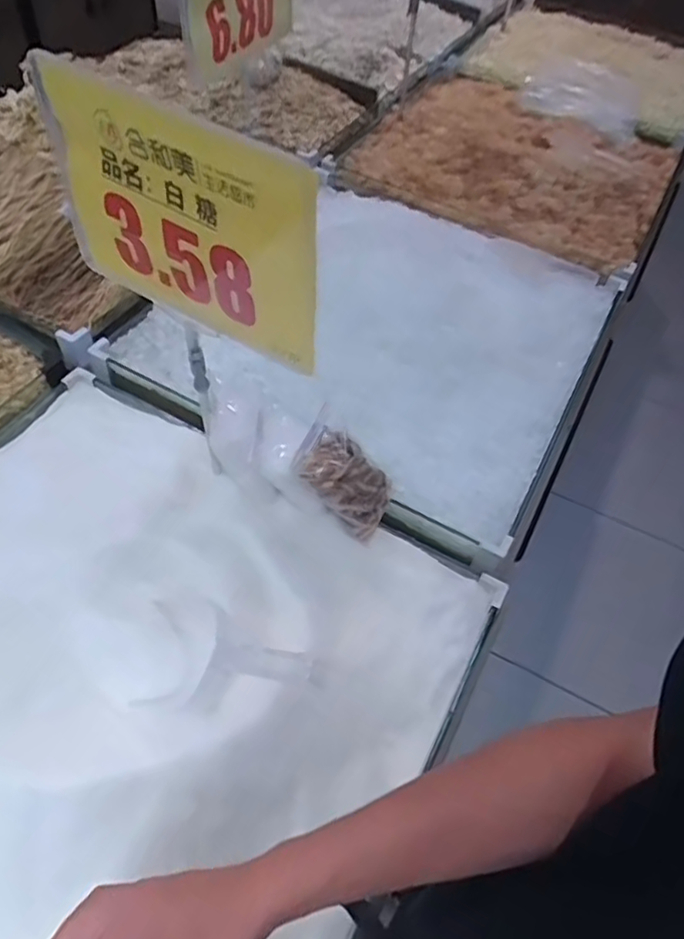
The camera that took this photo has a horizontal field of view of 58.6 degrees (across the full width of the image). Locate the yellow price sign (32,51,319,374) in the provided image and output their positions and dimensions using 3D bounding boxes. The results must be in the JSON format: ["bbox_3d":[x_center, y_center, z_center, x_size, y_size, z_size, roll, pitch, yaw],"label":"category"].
[{"bbox_3d":[-0.153,-0.224,0.562,0.309,0.214,0.011,30,57,16],"label":"yellow price sign"}]

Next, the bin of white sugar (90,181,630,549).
[{"bbox_3d":[0.103,-0.311,1.116,0.710,0.143,0.742,27,56,14],"label":"bin of white sugar"}]

